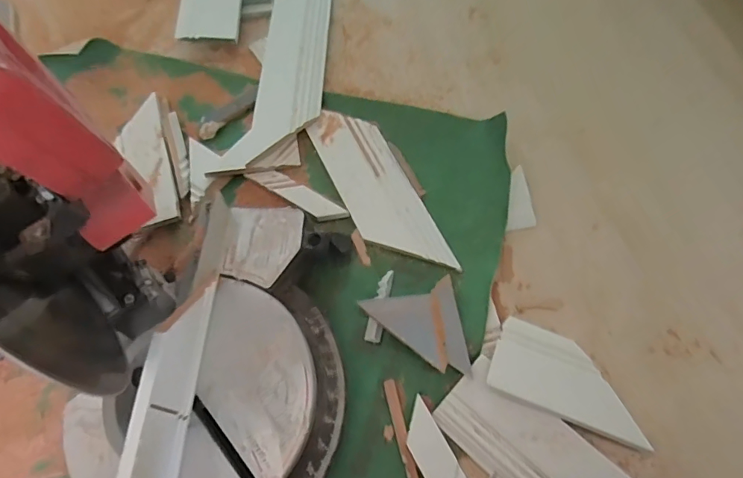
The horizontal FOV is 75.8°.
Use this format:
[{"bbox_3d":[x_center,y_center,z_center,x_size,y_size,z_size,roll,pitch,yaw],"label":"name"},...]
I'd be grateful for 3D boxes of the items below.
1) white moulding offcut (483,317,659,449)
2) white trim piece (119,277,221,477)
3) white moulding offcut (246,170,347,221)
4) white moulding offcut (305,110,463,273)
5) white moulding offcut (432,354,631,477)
[{"bbox_3d":[0.231,0.162,0.556,0.175,0.014,0.095,21,67,11],"label":"white moulding offcut"},{"bbox_3d":[-0.188,0.154,0.453,0.017,0.113,0.249,2,56,3],"label":"white trim piece"},{"bbox_3d":[-0.105,-0.064,0.686,0.155,0.011,0.037,32,70,16],"label":"white moulding offcut"},{"bbox_3d":[0.008,-0.069,0.682,0.098,0.020,0.292,-25,66,-10],"label":"white moulding offcut"},{"bbox_3d":[0.172,0.229,0.529,0.191,0.019,0.095,37,71,17],"label":"white moulding offcut"}]

